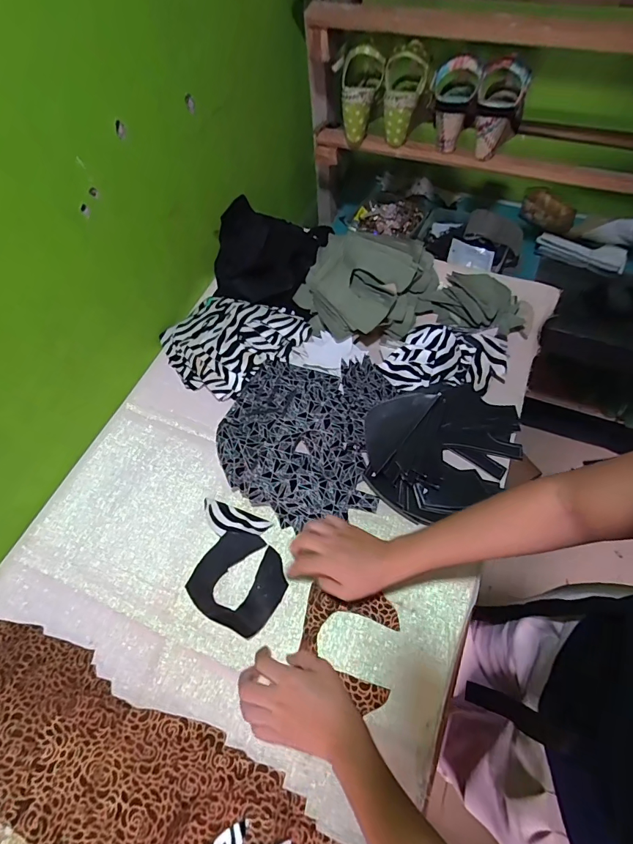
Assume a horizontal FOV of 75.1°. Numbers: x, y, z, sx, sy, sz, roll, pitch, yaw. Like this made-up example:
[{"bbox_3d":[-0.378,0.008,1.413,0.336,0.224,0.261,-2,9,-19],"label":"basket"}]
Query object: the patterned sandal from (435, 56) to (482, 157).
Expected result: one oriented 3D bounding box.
[{"bbox_3d":[0.249,-0.589,0.755,0.076,0.131,0.138,16,61,12],"label":"patterned sandal"}]

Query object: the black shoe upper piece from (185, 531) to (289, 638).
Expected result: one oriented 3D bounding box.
[{"bbox_3d":[-0.100,0.205,0.537,0.116,0.009,0.110,29,65,18],"label":"black shoe upper piece"}]

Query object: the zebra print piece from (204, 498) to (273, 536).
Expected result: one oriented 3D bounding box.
[{"bbox_3d":[-0.117,0.140,0.575,0.099,0.005,0.040,17,61,13],"label":"zebra print piece"}]

